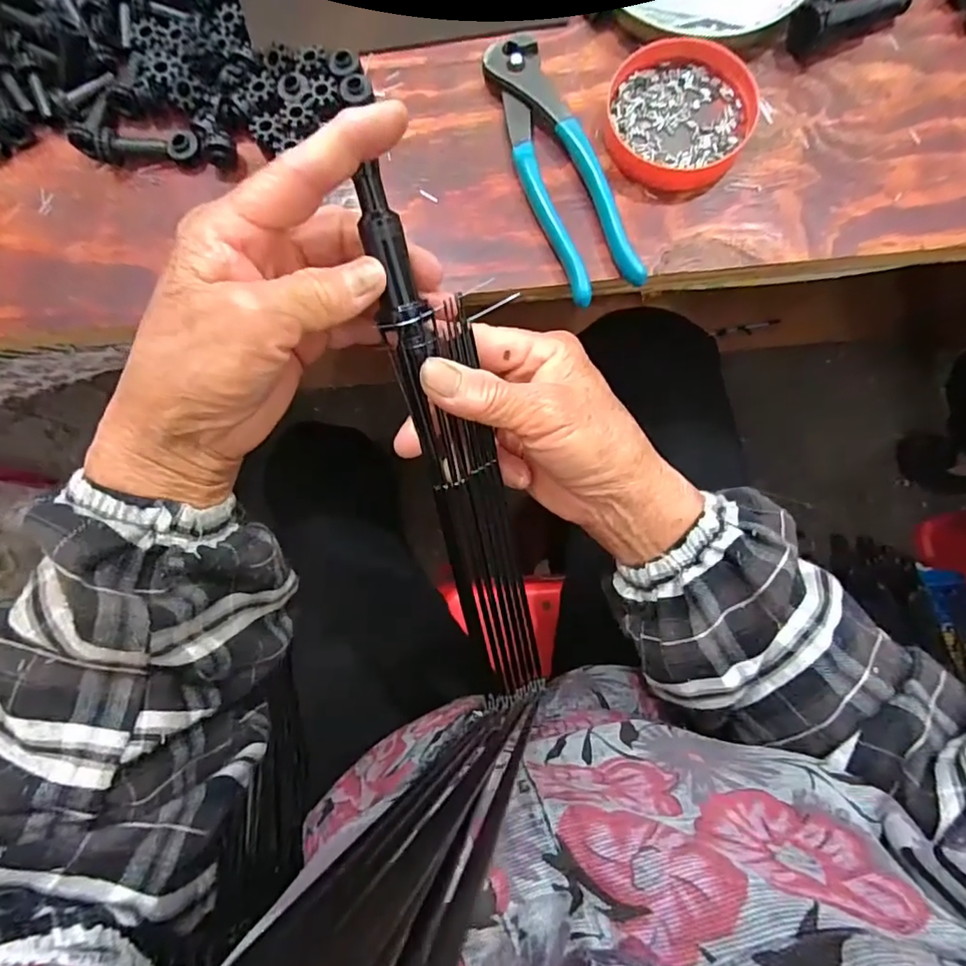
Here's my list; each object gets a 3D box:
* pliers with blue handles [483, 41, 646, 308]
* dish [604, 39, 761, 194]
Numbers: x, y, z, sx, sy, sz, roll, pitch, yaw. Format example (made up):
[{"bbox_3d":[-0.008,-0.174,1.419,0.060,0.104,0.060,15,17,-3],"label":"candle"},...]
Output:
[{"bbox_3d":[0.041,-0.177,0.302,0.041,0.015,0.162,-21,77,0],"label":"pliers with blue handles"},{"bbox_3d":[0.113,-0.209,0.304,0.088,0.014,0.079,-38,78,-4],"label":"dish"}]

